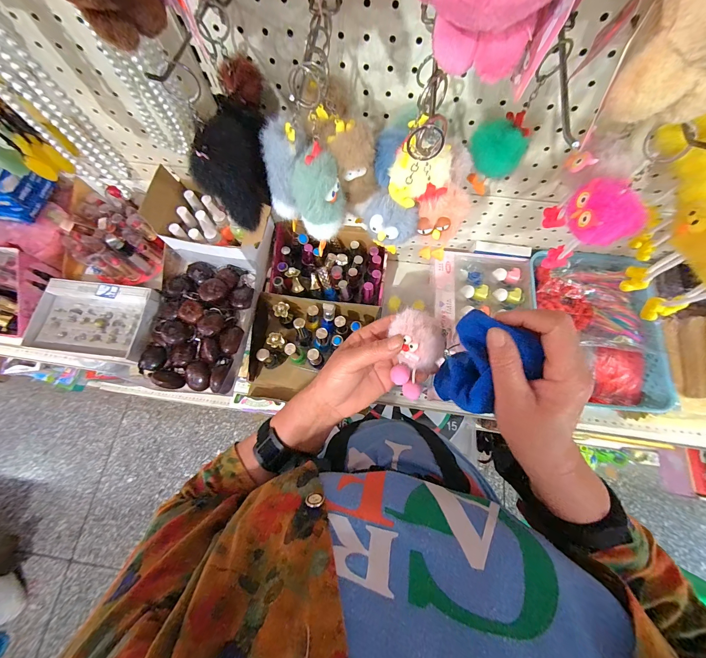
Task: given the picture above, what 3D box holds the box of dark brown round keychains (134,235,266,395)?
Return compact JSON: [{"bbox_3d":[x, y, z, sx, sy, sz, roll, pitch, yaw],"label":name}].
[{"bbox_3d":[-0.255,-0.026,0.498,0.173,0.060,0.251,4,72,2],"label":"box of dark brown round keychains"}]

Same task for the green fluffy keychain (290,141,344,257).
[{"bbox_3d":[-0.040,-0.139,0.326,0.060,0.103,0.046,-25,73,-7],"label":"green fluffy keychain"}]

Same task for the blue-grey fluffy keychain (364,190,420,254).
[{"bbox_3d":[0.038,-0.108,0.306,0.053,0.044,0.041,19,73,7],"label":"blue-grey fluffy keychain"}]

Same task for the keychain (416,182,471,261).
[{"bbox_3d":[0.088,-0.109,0.312,0.047,0.071,0.045,0,72,1],"label":"keychain"}]

